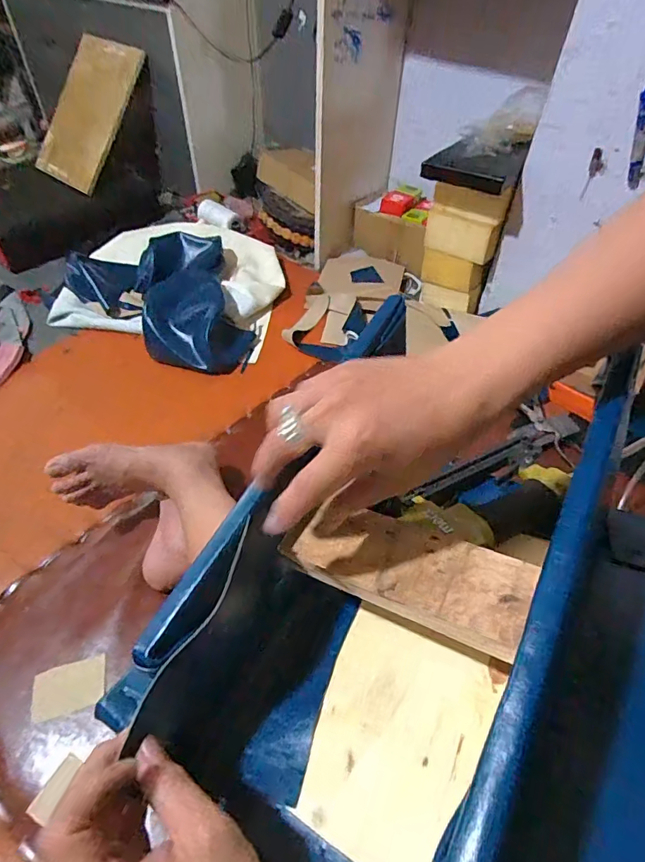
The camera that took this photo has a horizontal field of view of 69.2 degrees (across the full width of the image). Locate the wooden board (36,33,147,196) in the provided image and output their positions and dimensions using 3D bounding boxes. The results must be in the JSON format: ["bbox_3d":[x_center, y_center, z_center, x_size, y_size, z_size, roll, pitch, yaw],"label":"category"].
[{"bbox_3d":[-0.632,-0.859,1.266,0.143,0.383,0.030,23,25,-31],"label":"wooden board"}]

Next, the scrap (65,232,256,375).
[{"bbox_3d":[-0.323,-0.322,1.070,0.448,0.124,0.315,34,55,25],"label":"scrap"}]

